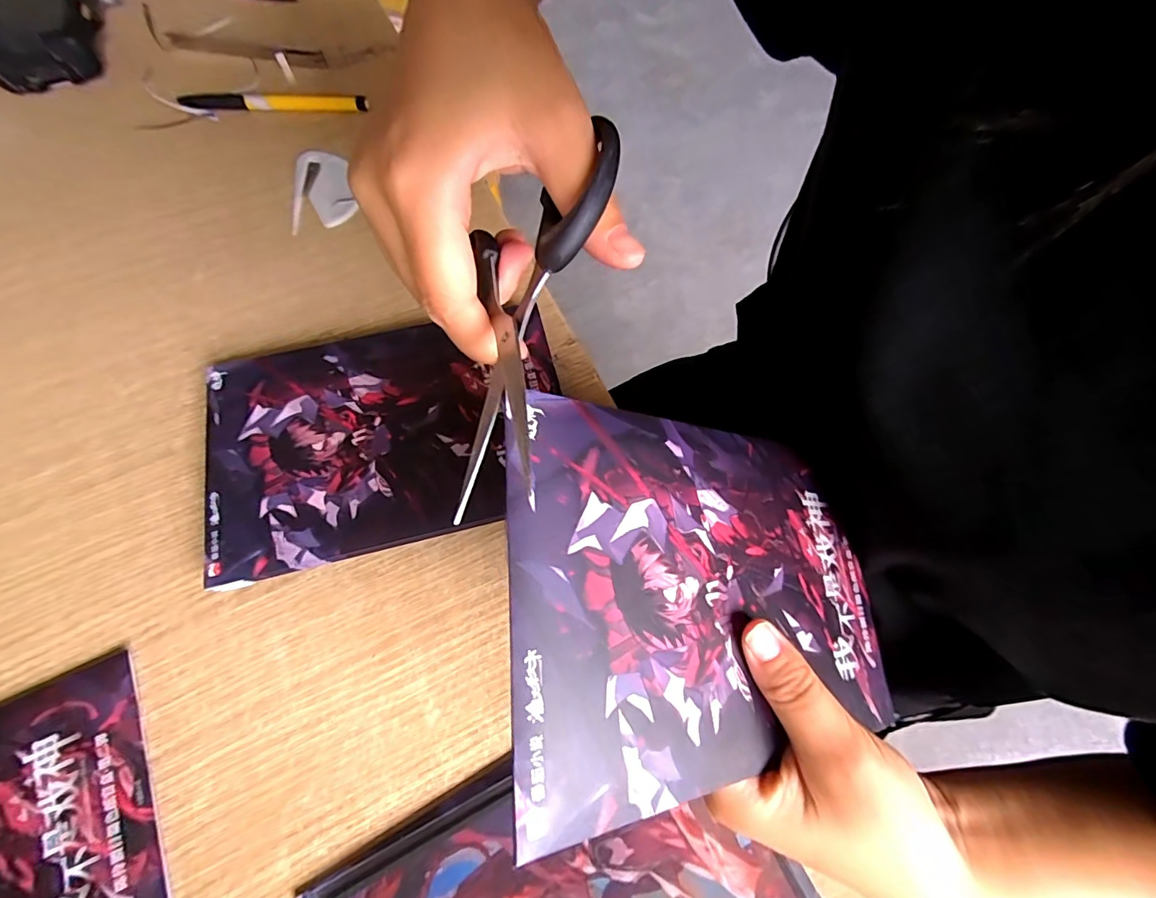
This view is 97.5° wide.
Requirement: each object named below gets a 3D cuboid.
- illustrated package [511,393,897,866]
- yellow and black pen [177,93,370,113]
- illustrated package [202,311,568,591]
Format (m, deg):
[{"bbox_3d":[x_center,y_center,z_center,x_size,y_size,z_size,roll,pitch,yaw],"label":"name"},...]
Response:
[{"bbox_3d":[0.055,0.048,0.185,0.175,0.004,0.121,8,70,-34],"label":"illustrated package"},{"bbox_3d":[-0.225,-0.257,0.376,0.133,0.008,0.014,-1,67,-2],"label":"yellow and black pen"},{"bbox_3d":[-0.101,-0.008,0.275,0.183,0.025,0.124,-13,69,-7],"label":"illustrated package"}]

